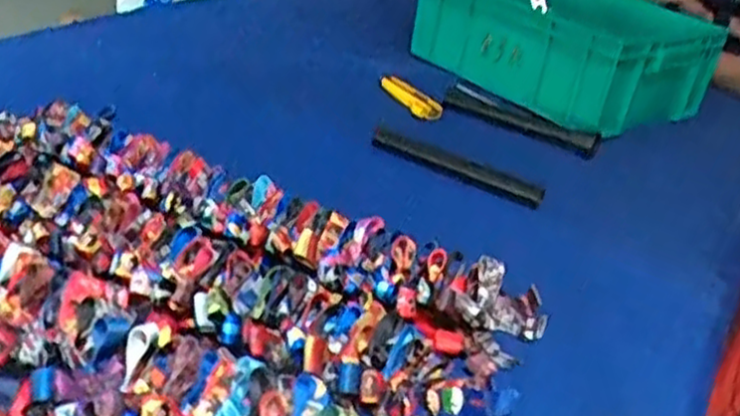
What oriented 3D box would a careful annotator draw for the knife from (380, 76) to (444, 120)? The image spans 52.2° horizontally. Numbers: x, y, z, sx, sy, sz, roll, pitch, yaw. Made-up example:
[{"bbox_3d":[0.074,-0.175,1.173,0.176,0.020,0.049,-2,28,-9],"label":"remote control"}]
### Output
[{"bbox_3d":[0.061,-0.155,1.067,0.025,0.026,0.131,-13,35,-31],"label":"knife"}]

